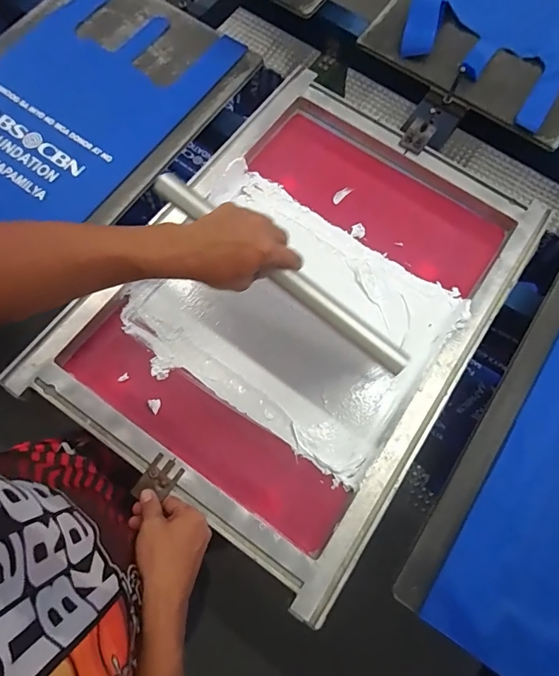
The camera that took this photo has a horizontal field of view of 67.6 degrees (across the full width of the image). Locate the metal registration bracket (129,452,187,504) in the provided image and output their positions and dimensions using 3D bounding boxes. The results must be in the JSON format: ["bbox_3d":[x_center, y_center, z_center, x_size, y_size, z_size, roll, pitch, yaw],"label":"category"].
[{"bbox_3d":[-0.144,0.169,0.495,0.038,0.010,0.056,34,75,8],"label":"metal registration bracket"}]

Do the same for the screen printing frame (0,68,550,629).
[{"bbox_3d":[0.036,-0.065,0.597,0.472,0.047,0.637,34,75,8],"label":"screen printing frame"}]

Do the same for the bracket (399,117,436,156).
[{"bbox_3d":[0.227,-0.331,0.679,0.037,0.010,0.076,34,75,8],"label":"bracket"}]

